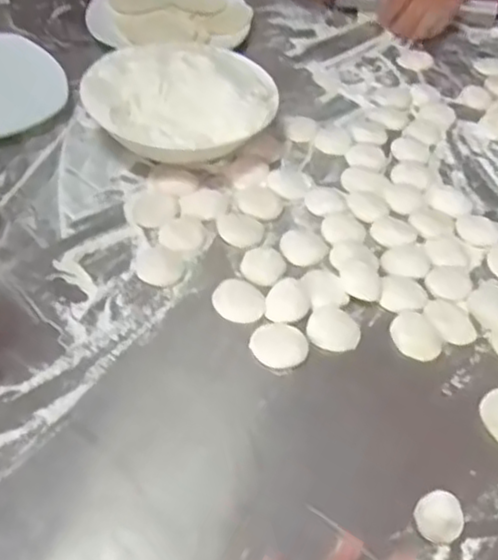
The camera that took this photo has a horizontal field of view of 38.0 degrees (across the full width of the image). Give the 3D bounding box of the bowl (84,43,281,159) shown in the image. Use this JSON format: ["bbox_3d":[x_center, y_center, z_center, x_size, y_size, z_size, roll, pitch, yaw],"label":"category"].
[{"bbox_3d":[-0.061,-0.150,0.652,0.163,0.068,0.140,11,46,4],"label":"bowl"}]

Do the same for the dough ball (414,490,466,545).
[{"bbox_3d":[0.111,0.143,0.428,0.028,0.025,0.027,3,46,-3],"label":"dough ball"}]

